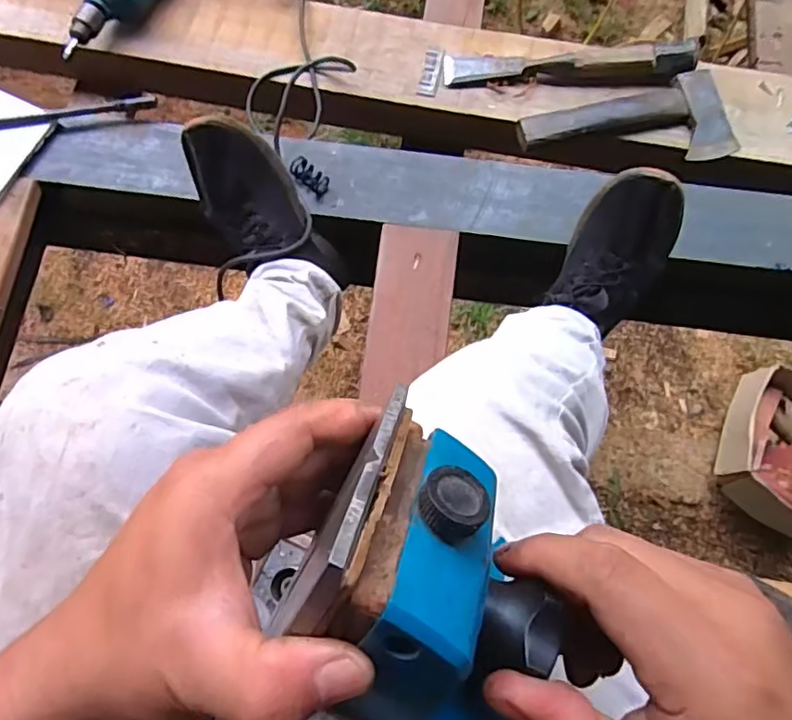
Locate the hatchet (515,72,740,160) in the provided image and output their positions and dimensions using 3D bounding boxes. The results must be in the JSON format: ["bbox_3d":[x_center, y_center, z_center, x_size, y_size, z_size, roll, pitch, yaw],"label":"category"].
[{"bbox_3d":[0.296,-0.303,0.753,0.275,0.031,0.117,-9,74,-2],"label":"hatchet"}]

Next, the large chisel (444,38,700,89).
[{"bbox_3d":[0.227,-0.390,0.778,0.323,0.035,0.056,0,74,0],"label":"large chisel"}]

